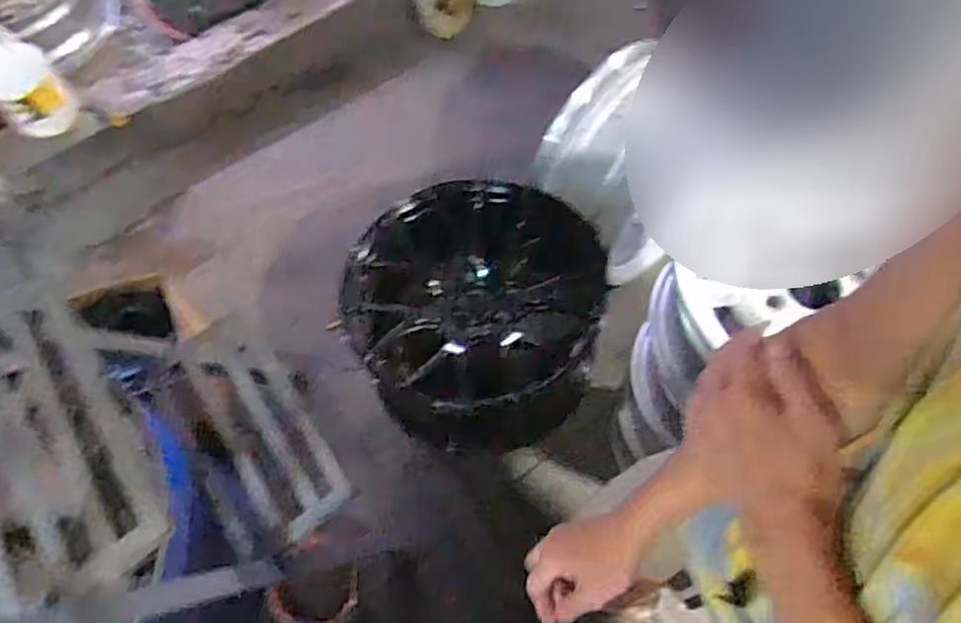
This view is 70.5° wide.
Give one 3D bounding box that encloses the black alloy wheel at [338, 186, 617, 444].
[{"bbox_3d":[0.002,0.004,1.390,0.534,0.220,0.534,2,78,-7],"label":"black alloy wheel"}]

